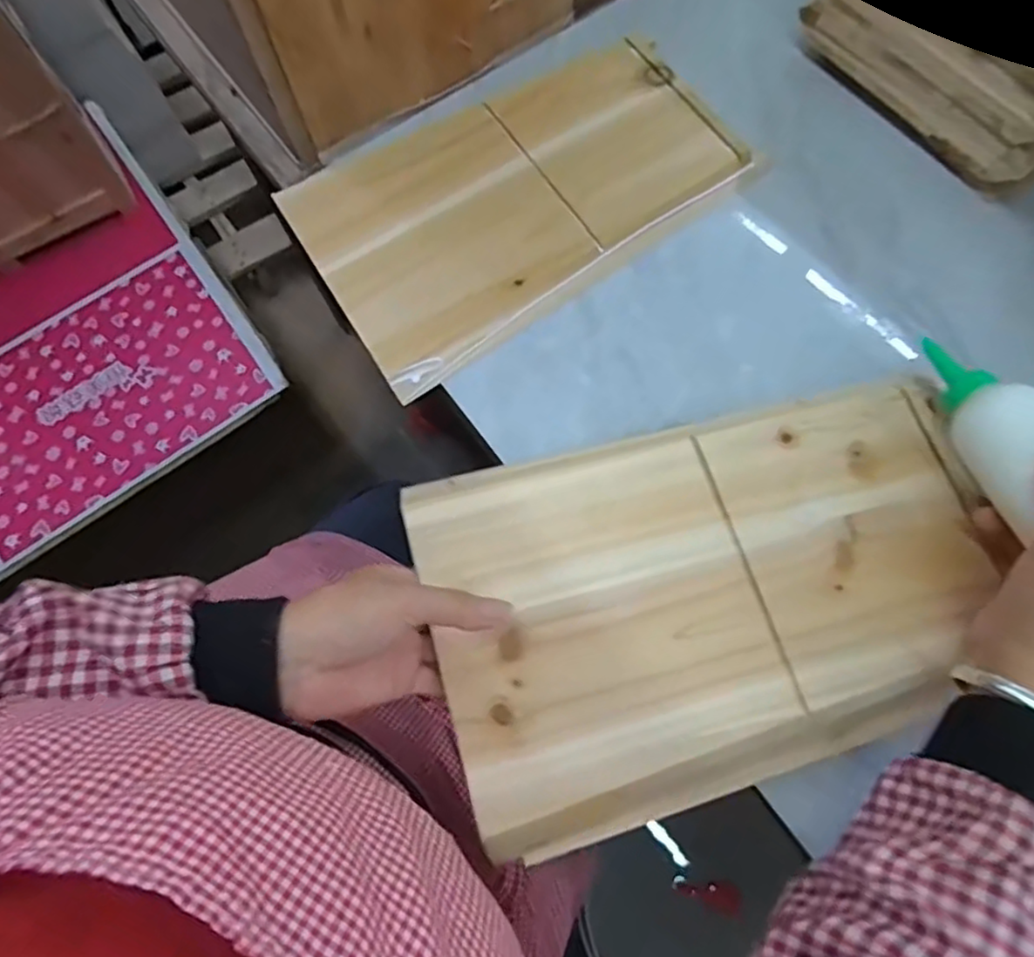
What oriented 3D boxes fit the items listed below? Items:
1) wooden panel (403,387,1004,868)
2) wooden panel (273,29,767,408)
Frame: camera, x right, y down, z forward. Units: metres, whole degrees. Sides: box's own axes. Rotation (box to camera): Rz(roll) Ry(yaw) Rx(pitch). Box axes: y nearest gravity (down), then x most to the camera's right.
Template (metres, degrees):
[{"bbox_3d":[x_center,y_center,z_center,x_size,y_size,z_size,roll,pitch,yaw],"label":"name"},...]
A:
[{"bbox_3d":[0.121,0.073,0.409,0.343,0.026,0.223,-14,72,-4],"label":"wooden panel"},{"bbox_3d":[0.008,-0.238,0.537,0.356,0.009,0.208,-31,73,-9],"label":"wooden panel"}]

